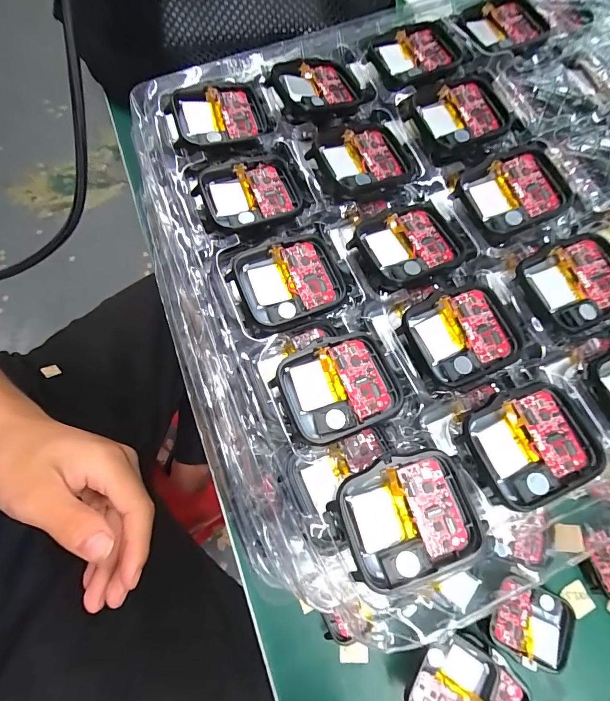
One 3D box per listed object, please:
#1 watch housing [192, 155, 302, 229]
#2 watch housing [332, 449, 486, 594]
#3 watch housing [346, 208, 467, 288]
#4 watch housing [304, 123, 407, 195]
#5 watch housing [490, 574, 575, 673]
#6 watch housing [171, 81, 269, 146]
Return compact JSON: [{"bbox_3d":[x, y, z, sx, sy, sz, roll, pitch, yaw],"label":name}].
[{"bbox_3d":[-0.025,-0.074,0.164,0.045,0.009,0.037,-22,75,-6],"label":"watch housing"},{"bbox_3d":[0.035,0.057,0.121,0.045,0.009,0.037,-19,75,-5],"label":"watch housing"},{"bbox_3d":[0.046,-0.047,0.157,0.044,0.006,0.036,-19,75,-5],"label":"watch housing"},{"bbox_3d":[0.026,-0.094,0.170,0.044,0.006,0.039,-21,75,-7],"label":"watch housing"},{"bbox_3d":[0.123,0.148,0.193,0.040,0.013,0.036,26,74,6],"label":"watch housing"},{"bbox_3d":[-0.041,-0.117,0.175,0.043,0.007,0.035,-13,74,-5],"label":"watch housing"}]

